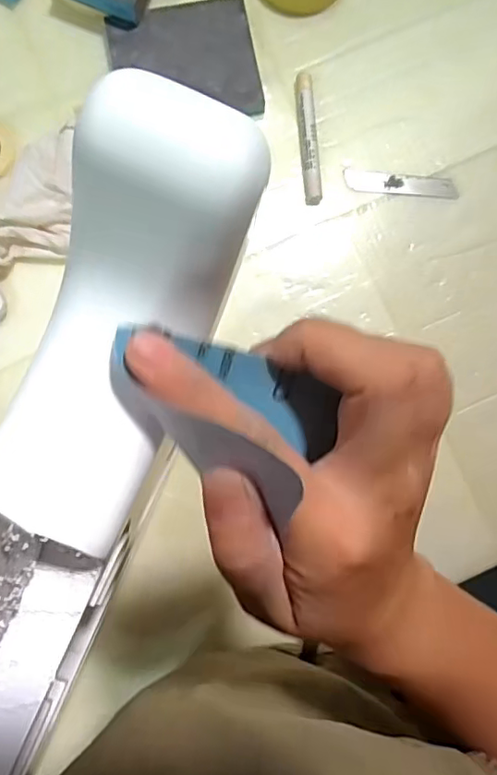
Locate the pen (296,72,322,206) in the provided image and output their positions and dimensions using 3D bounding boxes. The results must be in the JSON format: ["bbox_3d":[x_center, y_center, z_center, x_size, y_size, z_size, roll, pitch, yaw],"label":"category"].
[{"bbox_3d":[0.051,-0.211,0.466,0.016,0.016,0.109,-5,89,-3],"label":"pen"}]

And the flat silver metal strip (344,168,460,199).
[{"bbox_3d":[0.133,-0.176,0.477,0.099,0.005,0.017,5,101,-2],"label":"flat silver metal strip"}]

